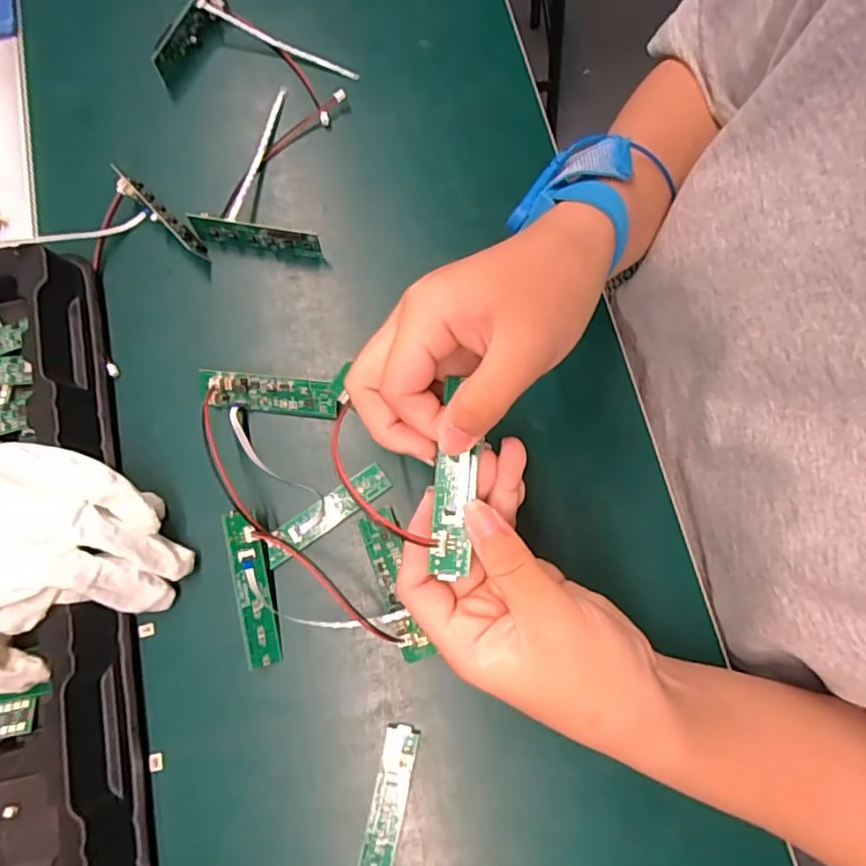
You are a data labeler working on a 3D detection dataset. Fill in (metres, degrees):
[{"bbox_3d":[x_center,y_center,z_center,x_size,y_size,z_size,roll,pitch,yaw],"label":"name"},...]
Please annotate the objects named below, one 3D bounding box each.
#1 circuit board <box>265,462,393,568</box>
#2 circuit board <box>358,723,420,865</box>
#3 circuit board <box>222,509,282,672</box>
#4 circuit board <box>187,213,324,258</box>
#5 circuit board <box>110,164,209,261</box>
[{"bbox_3d":[-0.061,0.046,0.324,0.079,0.004,0.019,-35,79,-7],"label":"circuit board"},{"bbox_3d":[-0.024,0.195,0.289,0.018,0.004,0.082,12,77,3],"label":"circuit board"},{"bbox_3d":[-0.096,0.084,0.304,0.020,0.009,0.082,-10,88,-25],"label":"circuit board"},{"bbox_3d":[-0.111,-0.125,0.356,0.082,0.023,0.010,11,77,3],"label":"circuit board"},{"bbox_3d":[-0.175,-0.141,0.362,0.075,0.020,0.013,41,80,9],"label":"circuit board"}]

